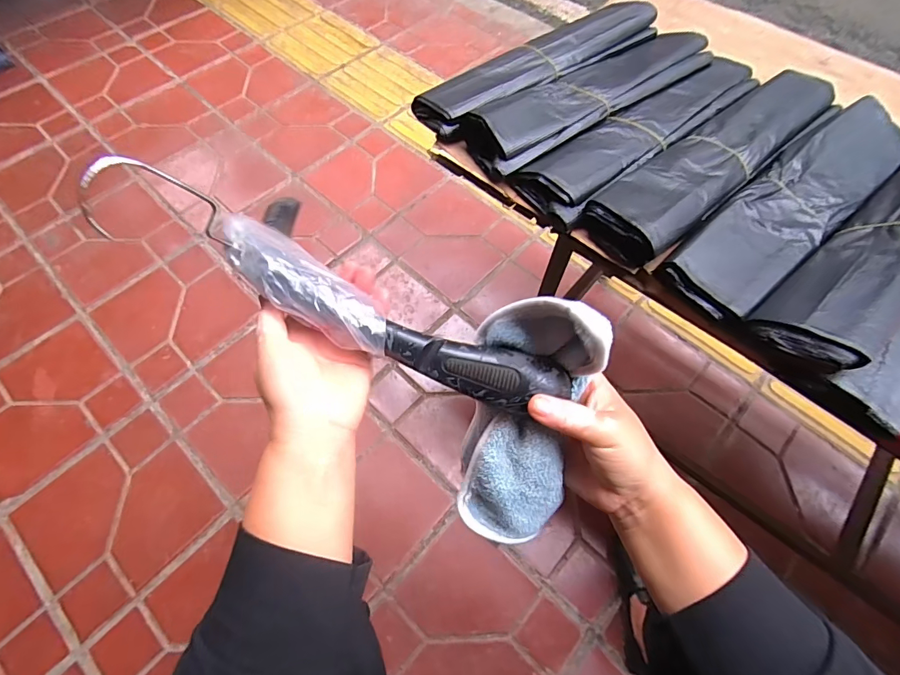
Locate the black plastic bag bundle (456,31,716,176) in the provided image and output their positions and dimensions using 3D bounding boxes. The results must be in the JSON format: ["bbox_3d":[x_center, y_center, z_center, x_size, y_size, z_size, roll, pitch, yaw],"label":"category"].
[{"bbox_3d":[0.177,-0.294,0.523,0.350,0.045,0.093,-31,69,-14],"label":"black plastic bag bundle"}]

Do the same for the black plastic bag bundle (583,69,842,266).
[{"bbox_3d":[0.292,-0.193,0.468,0.348,0.044,0.087,-35,70,-15],"label":"black plastic bag bundle"}]

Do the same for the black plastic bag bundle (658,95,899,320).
[{"bbox_3d":[0.350,-0.139,0.434,0.344,0.030,0.088,-36,70,-16],"label":"black plastic bag bundle"}]

